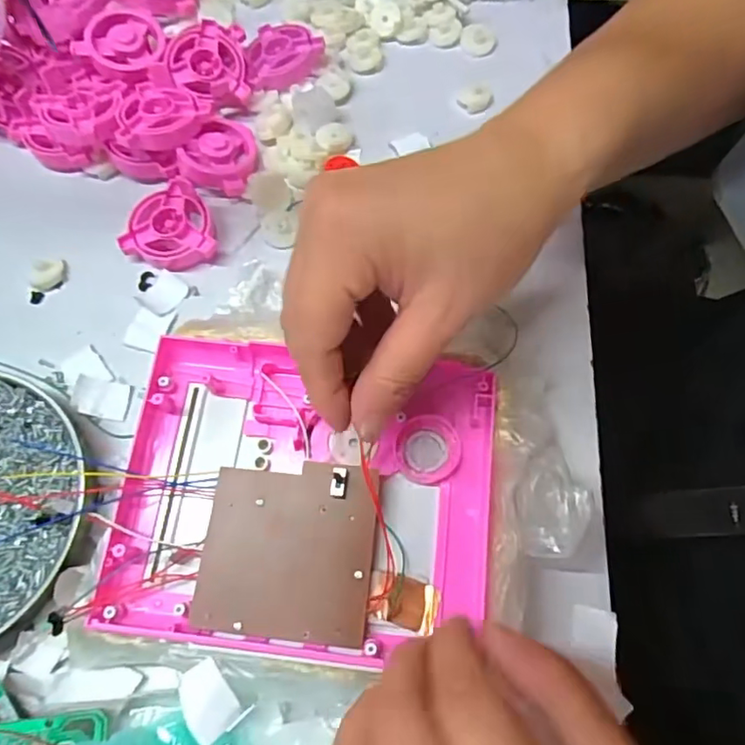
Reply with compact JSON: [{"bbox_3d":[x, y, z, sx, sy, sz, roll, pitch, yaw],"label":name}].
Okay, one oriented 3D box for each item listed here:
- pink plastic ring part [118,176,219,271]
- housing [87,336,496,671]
[{"bbox_3d":[-0.122,-0.087,0.340,0.052,0.016,0.052,0,70,0],"label":"pink plastic ring part"},{"bbox_3d":[-0.029,0.055,0.260,0.162,0.017,0.130,6,68,0],"label":"housing"}]

